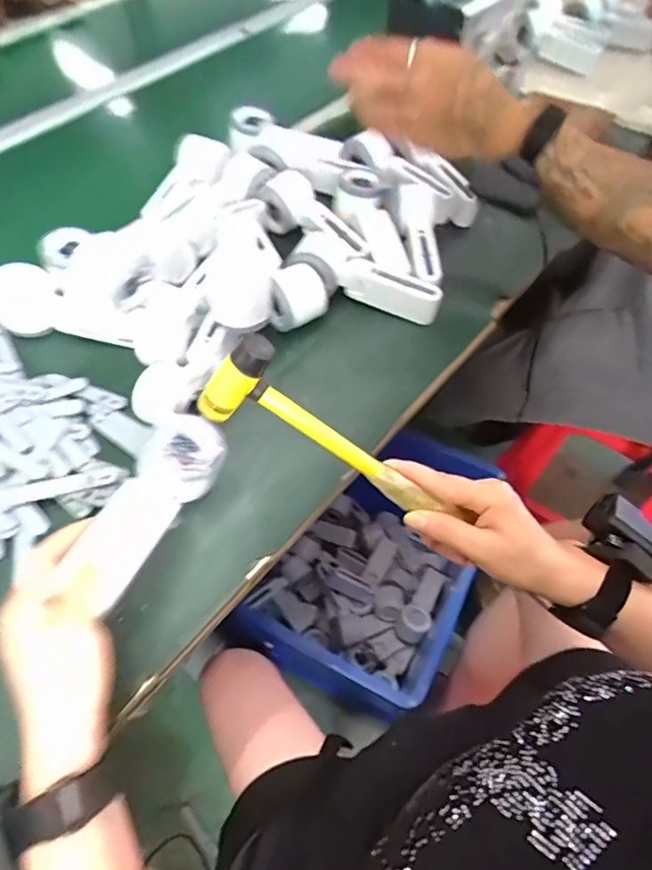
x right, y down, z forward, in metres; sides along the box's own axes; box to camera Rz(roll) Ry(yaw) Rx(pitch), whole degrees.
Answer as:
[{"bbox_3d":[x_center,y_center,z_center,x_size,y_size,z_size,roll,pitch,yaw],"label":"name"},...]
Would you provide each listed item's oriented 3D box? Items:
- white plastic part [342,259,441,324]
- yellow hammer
[{"bbox_3d":[0.069,-0.156,0.562,0.109,0.040,0.024,26,61,17],"label":"white plastic part"},{"bbox_3d":[0.009,0.010,0.349,0.189,0.058,0.033,34,58,-16],"label":"yellow hammer"}]

